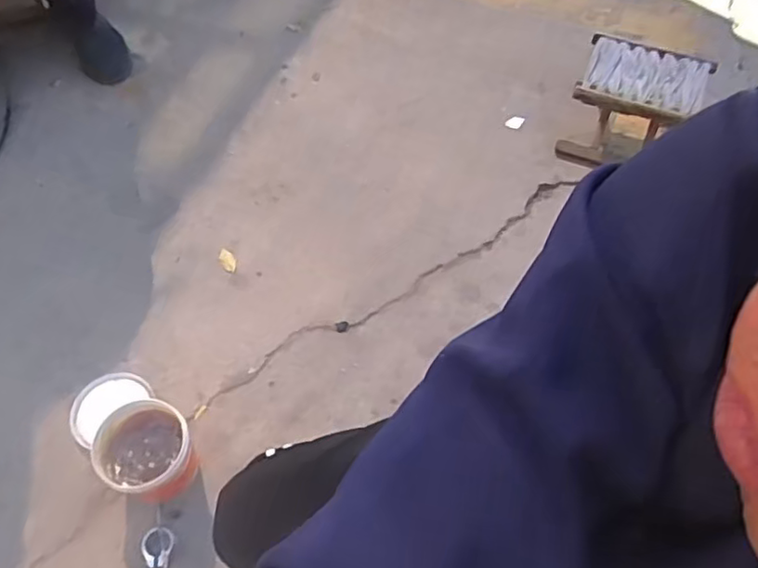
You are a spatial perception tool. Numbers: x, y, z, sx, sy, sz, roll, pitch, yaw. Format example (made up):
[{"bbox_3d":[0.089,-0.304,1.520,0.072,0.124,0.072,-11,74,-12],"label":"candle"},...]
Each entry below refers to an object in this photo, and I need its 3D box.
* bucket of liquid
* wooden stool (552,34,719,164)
[{"bbox_3d":[-0.325,0.241,0.889,0.128,0.096,0.126,3,58,-2],"label":"bucket of liquid"},{"bbox_3d":[0.510,-0.353,1.266,0.241,0.162,0.219,15,58,12],"label":"wooden stool"}]

